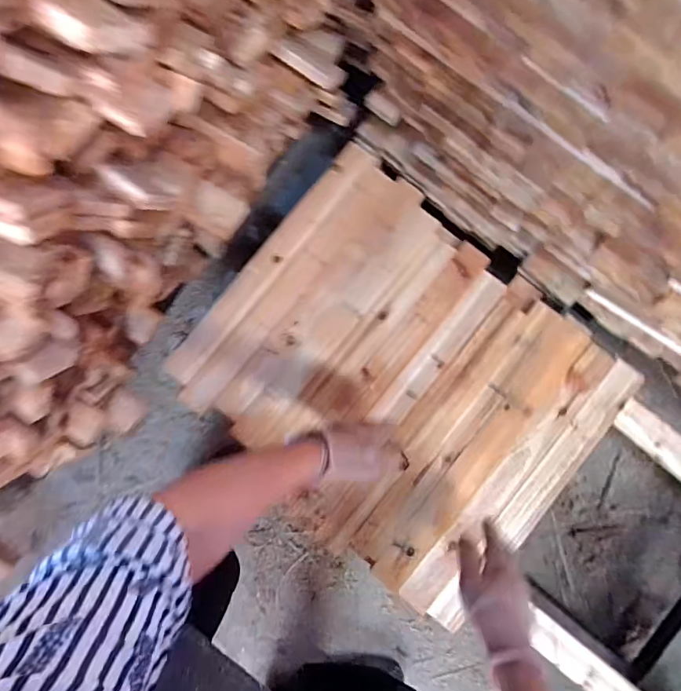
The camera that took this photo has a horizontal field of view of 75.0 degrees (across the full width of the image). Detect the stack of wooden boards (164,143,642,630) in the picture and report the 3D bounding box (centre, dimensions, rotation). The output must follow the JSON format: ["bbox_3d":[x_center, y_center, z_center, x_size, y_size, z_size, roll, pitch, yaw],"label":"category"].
[{"bbox_3d":[0.094,0.047,0.722,0.609,0.026,0.503,41,84,5],"label":"stack of wooden boards"}]

